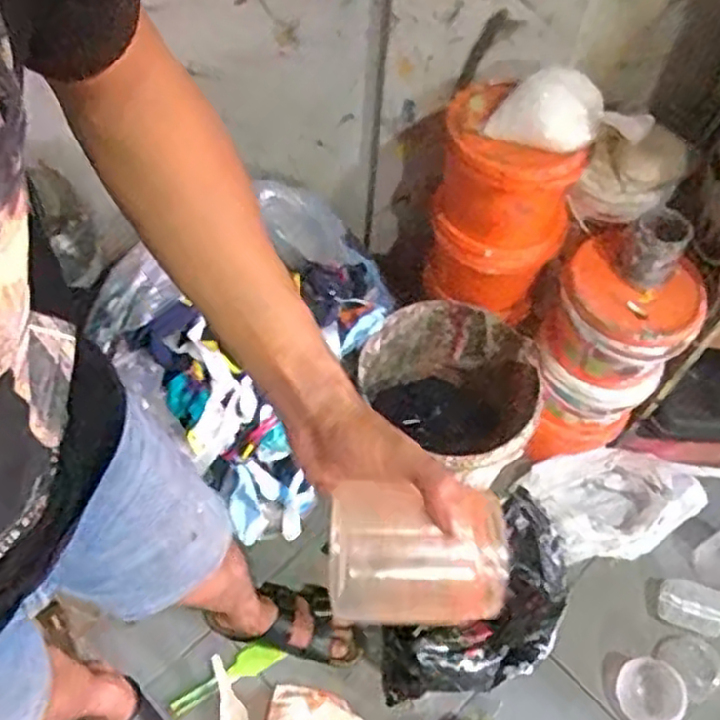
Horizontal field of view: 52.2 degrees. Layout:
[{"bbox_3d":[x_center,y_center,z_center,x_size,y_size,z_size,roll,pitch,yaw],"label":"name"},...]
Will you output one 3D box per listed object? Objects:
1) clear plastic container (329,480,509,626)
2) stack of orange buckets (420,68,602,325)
[{"bbox_3d":[0.040,0.118,0.474,0.111,0.090,0.066,7,15,16],"label":"clear plastic container"},{"bbox_3d":[0.226,-0.265,1.183,0.211,0.388,0.193,16,58,7],"label":"stack of orange buckets"}]

